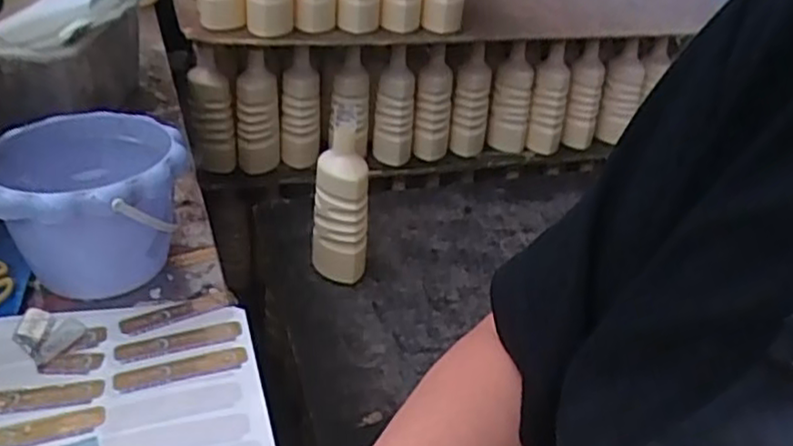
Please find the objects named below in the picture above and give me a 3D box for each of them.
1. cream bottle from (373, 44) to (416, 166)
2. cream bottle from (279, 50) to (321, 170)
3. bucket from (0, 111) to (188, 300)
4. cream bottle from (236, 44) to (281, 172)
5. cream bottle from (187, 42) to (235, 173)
[{"bbox_3d":[-0.003,-0.234,1.400,0.079,0.241,0.063,6,30,1],"label":"cream bottle"},{"bbox_3d":[-0.179,-0.214,1.322,0.073,0.264,0.062,1,30,-7],"label":"cream bottle"},{"bbox_3d":[-0.244,-0.008,0.573,0.142,0.116,0.146,2,33,-1],"label":"bucket"},{"bbox_3d":[-0.250,-0.203,1.274,0.077,0.250,0.068,-1,31,-12],"label":"cream bottle"},{"bbox_3d":[-0.327,-0.202,1.252,0.074,0.248,0.074,-4,31,-16],"label":"cream bottle"}]

